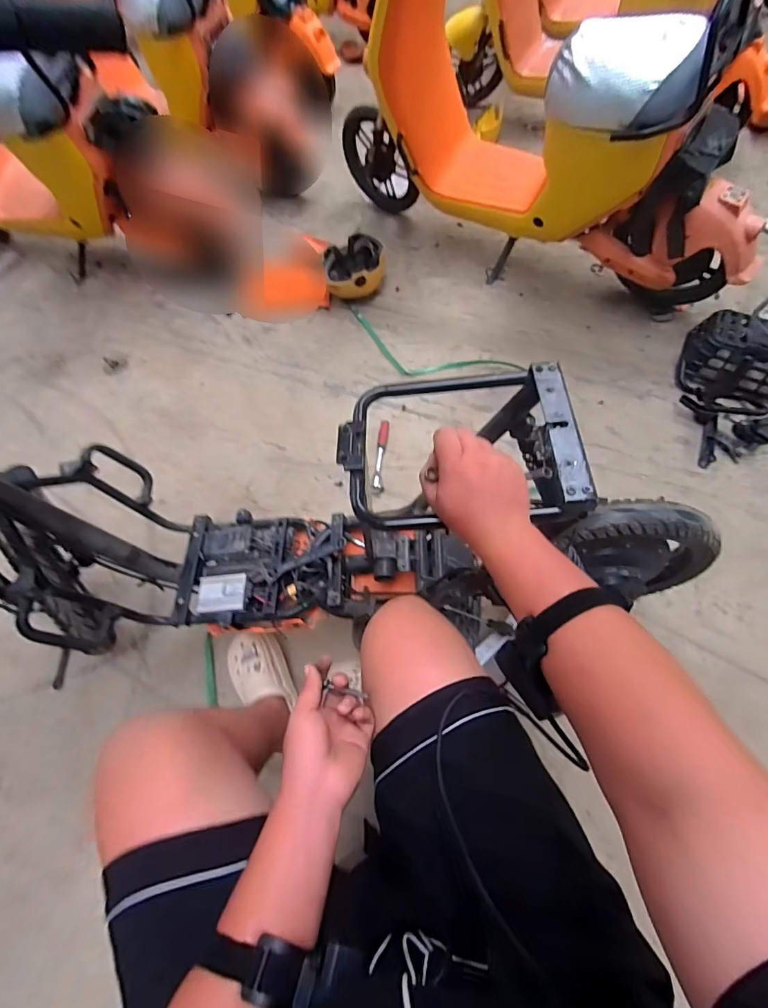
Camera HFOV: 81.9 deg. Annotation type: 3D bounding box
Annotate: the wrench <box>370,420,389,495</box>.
[{"bbox_3d":[-0.009,-0.141,1.301,0.032,0.023,0.254,2,61,6],"label":"wrench"}]

